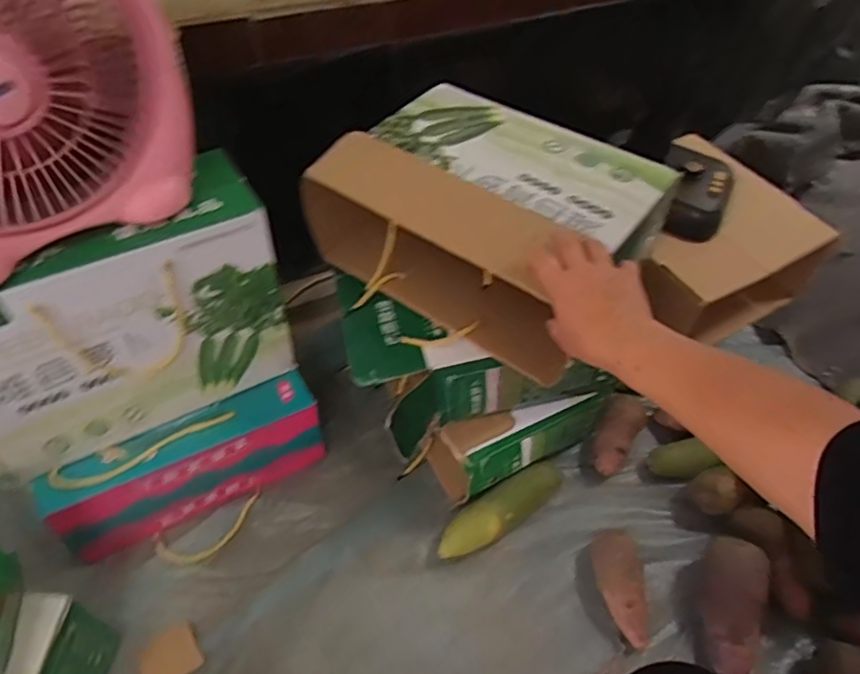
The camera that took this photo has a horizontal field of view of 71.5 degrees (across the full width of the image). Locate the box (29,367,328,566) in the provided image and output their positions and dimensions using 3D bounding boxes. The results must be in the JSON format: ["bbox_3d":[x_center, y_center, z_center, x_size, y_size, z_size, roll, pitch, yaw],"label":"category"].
[{"bbox_3d":[-0.308,0.174,0.791,0.329,0.131,0.083,-25,55,-23],"label":"box"}]

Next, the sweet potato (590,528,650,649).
[{"bbox_3d":[0.246,0.318,0.763,0.064,0.048,0.136,-10,76,-12],"label":"sweet potato"}]

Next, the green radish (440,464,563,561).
[{"bbox_3d":[0.092,0.247,0.824,0.185,0.058,0.053,-25,55,-22],"label":"green radish"}]

